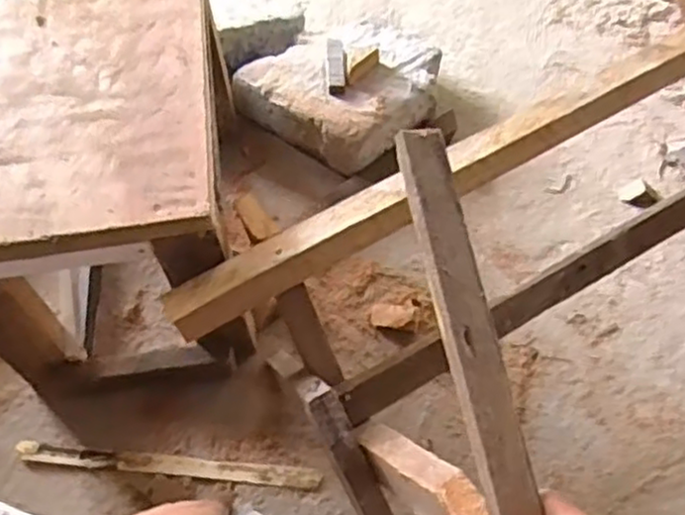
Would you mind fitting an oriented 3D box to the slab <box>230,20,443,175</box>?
[{"bbox_3d":[0.004,-0.205,0.875,0.202,0.072,0.202,28,59,23],"label":"slab"}]

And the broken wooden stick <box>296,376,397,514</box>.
[{"bbox_3d":[0.021,0.184,0.547,0.024,0.208,0.026,-28,12,-17],"label":"broken wooden stick"}]

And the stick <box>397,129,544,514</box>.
[{"bbox_3d":[0.095,0.146,0.387,0.035,0.014,0.463,-11,75,-5],"label":"stick"}]

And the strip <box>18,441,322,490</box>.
[{"bbox_3d":[-0.156,0.184,0.647,0.271,0.008,0.019,3,53,6],"label":"strip"}]

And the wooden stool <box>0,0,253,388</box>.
[{"bbox_3d":[-0.221,-0.073,0.702,0.223,0.217,0.328,-8,54,-2],"label":"wooden stool"}]

